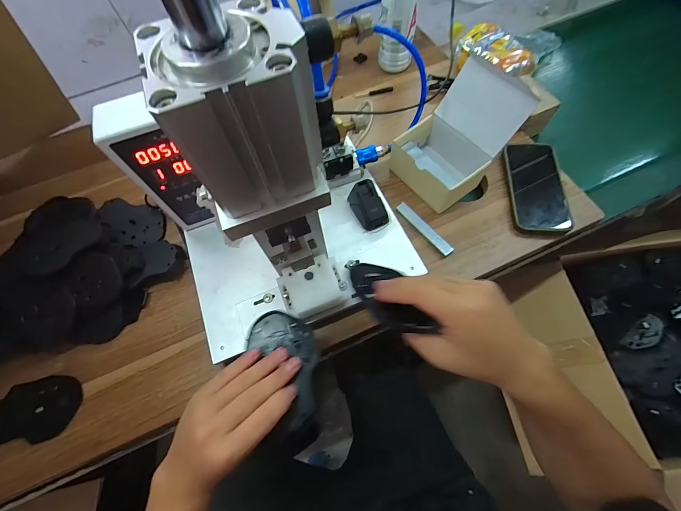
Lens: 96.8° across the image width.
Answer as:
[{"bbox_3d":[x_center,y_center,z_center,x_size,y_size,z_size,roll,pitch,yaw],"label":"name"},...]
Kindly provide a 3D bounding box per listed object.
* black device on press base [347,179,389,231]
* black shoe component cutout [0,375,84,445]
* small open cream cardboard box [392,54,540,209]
[{"bbox_3d":[0.040,-0.073,0.439,0.037,0.039,0.065,-28,68,-10],"label":"black device on press base"},{"bbox_3d":[-0.392,0.196,0.383,0.115,0.004,0.072,-9,66,-2],"label":"black shoe component cutout"},{"bbox_3d":[0.165,-0.170,0.444,0.134,0.132,0.125,-37,69,-13],"label":"small open cream cardboard box"}]

